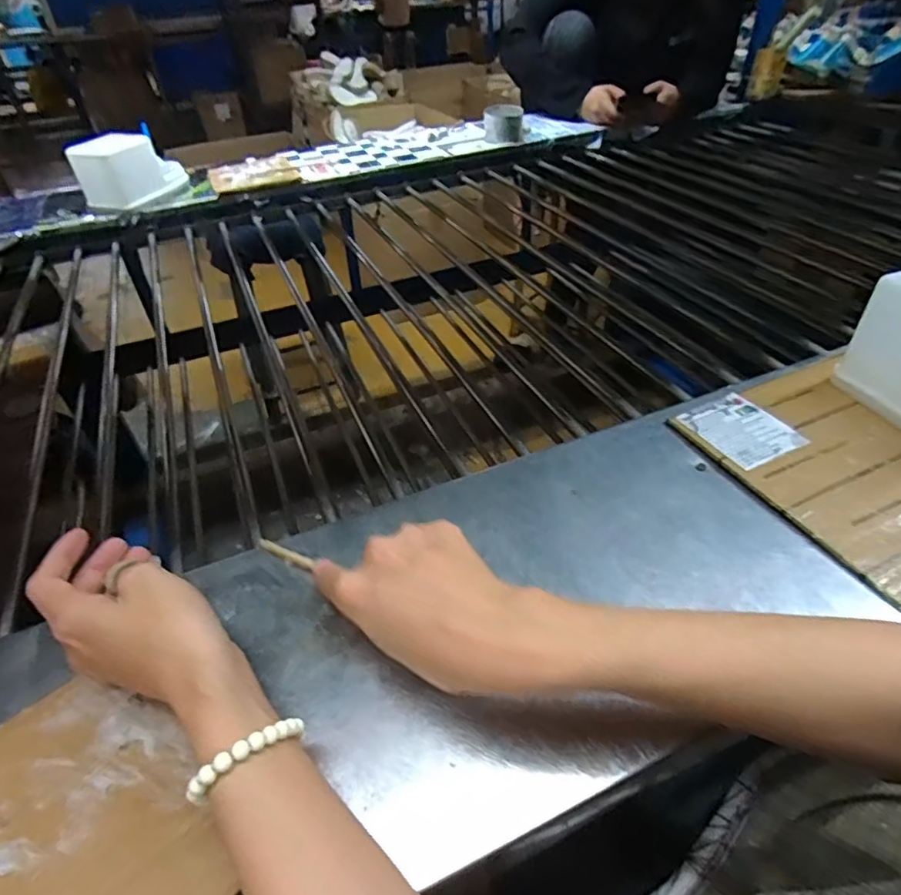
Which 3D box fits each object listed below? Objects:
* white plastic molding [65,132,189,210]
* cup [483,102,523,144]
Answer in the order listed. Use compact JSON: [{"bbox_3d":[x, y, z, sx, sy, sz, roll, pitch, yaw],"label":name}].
[{"bbox_3d":[-0.612,-0.533,1.070,0.098,0.114,0.172,11,43,16],"label":"white plastic molding"},{"bbox_3d":[0.119,-0.733,1.274,0.087,0.068,0.105,-2,41,2],"label":"cup"}]

